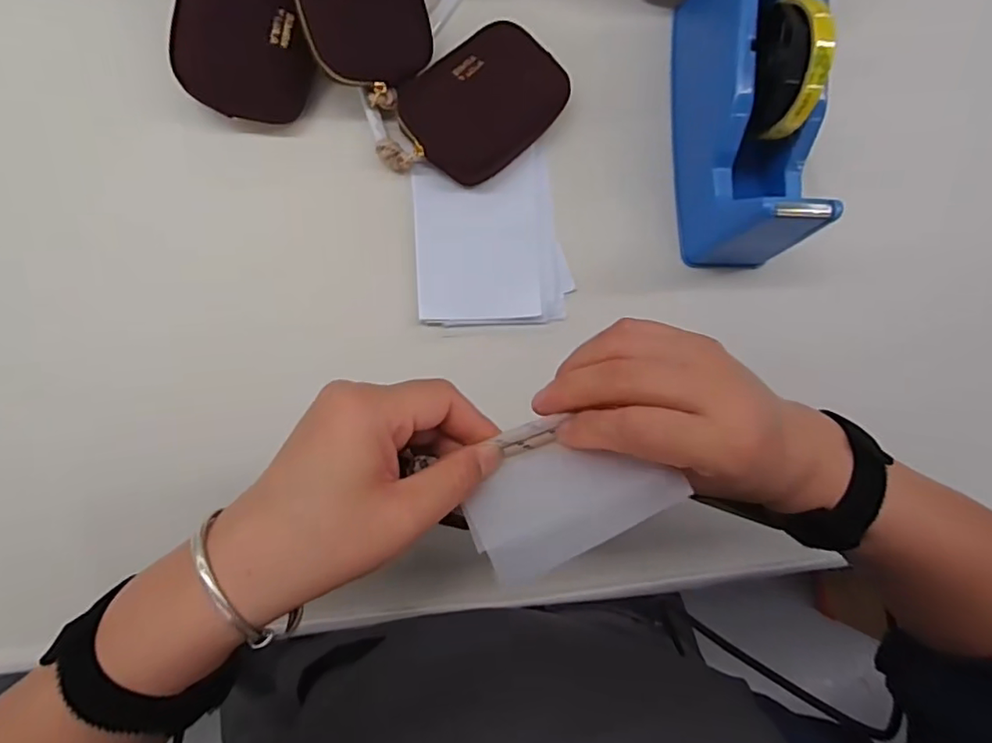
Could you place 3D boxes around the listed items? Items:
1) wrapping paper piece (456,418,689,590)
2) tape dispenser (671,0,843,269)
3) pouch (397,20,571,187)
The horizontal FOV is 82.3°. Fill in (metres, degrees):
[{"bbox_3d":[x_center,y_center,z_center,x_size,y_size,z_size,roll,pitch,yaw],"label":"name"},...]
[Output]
[{"bbox_3d":[0.029,0.048,0.245,0.084,0.007,0.059,-26,56,-6],"label":"wrapping paper piece"},{"bbox_3d":[0.181,-0.182,0.396,0.072,0.105,0.204,-2,87,-9],"label":"tape dispenser"},{"bbox_3d":[-0.007,-0.191,0.401,0.116,0.028,0.083,-44,93,-9],"label":"pouch"}]

